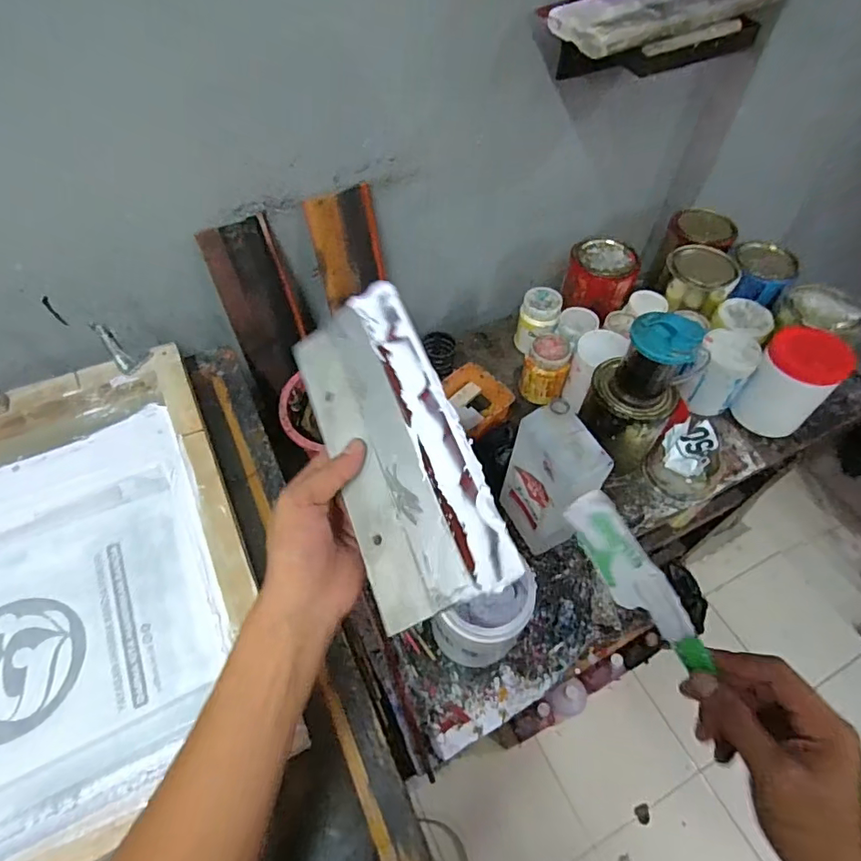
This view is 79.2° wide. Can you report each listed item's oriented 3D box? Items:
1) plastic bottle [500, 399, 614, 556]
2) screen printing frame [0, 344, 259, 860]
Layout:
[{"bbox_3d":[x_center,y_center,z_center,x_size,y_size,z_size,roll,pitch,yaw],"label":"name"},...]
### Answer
[{"bbox_3d":[0.145,0.063,0.619,0.060,0.207,0.110,-18,58,-15],"label":"plastic bottle"},{"bbox_3d":[-0.363,0.141,0.474,0.361,0.047,0.439,-24,59,-19],"label":"screen printing frame"}]

